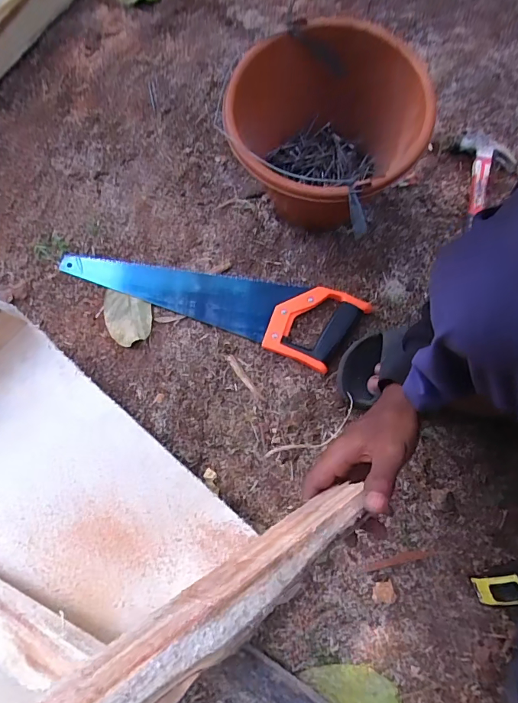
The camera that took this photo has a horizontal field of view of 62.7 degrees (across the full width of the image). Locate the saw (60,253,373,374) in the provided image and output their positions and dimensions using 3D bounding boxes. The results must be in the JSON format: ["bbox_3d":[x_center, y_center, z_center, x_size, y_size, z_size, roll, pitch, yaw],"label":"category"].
[{"bbox_3d":[-0.078,-0.079,0.633,0.446,0.019,0.113,15,78,5],"label":"saw"}]

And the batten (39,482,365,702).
[{"bbox_3d":[-0.070,0.179,0.238,0.412,0.057,0.037,-18,73,-42],"label":"batten"}]

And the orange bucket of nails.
[{"bbox_3d":[0.103,-0.287,0.594,0.266,0.187,0.261,0,77,2],"label":"orange bucket of nails"}]

